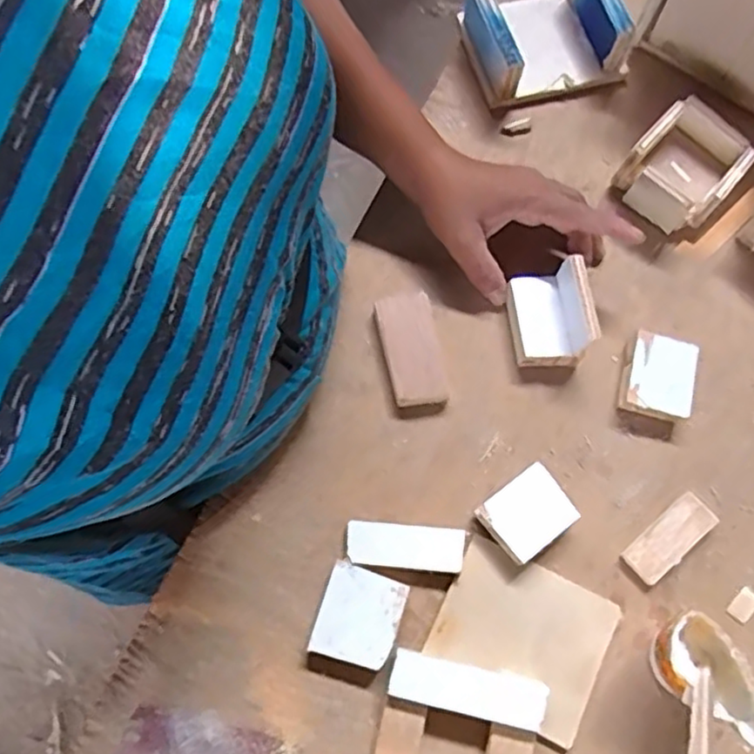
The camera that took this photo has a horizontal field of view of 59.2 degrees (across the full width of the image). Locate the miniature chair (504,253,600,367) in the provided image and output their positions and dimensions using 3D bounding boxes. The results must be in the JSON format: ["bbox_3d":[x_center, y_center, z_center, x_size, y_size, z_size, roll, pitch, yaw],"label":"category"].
[{"bbox_3d":[0.120,-0.044,0.463,0.045,0.048,0.067,-6,73,-3],"label":"miniature chair"}]

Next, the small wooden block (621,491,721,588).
[{"bbox_3d":[0.192,0.105,0.436,0.064,0.013,0.026,-37,77,-11],"label":"small wooden block"}]

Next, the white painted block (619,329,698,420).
[{"bbox_3d":[0.196,0.000,0.465,0.043,0.021,0.056,17,73,5],"label":"white painted block"}]

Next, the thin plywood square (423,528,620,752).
[{"bbox_3d":[0.090,0.160,0.412,0.101,0.004,0.085,28,74,8],"label":"thin plywood square"}]

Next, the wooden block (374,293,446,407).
[{"bbox_3d":[0.024,-0.019,0.468,0.037,0.019,0.079,-11,73,-4],"label":"wooden block"}]

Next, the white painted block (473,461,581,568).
[{"bbox_3d":[0.097,0.089,0.432,0.054,0.024,0.044,-36,76,-11],"label":"white painted block"}]

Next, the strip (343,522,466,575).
[{"bbox_3d":[0.018,0.109,0.429,0.074,0.011,0.027,6,72,1],"label":"strip"}]

